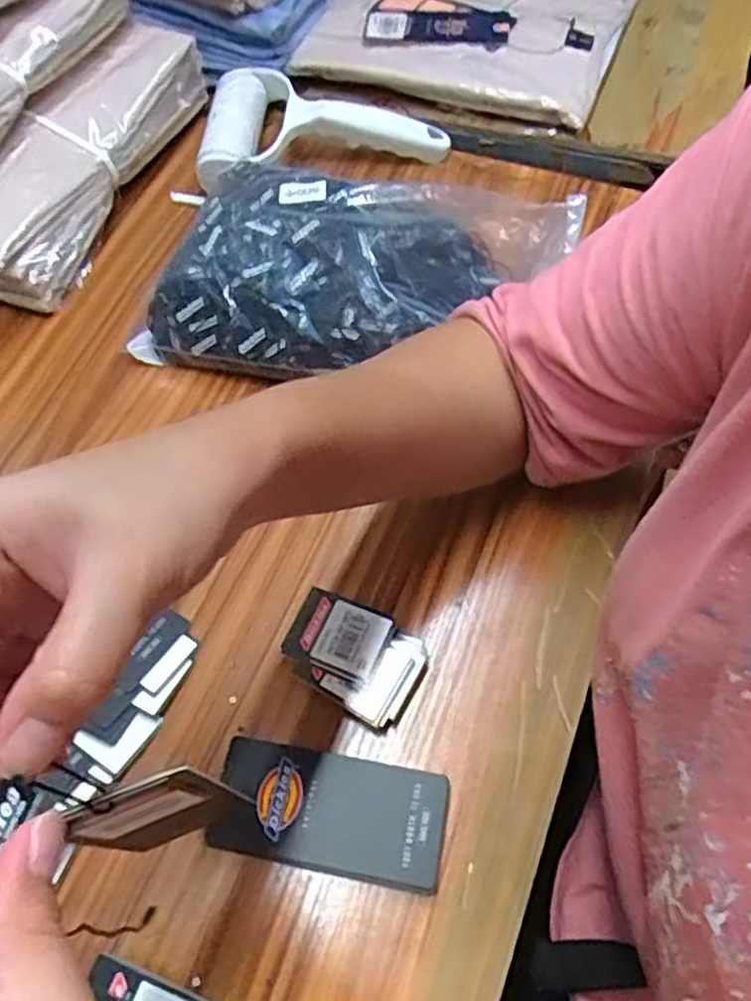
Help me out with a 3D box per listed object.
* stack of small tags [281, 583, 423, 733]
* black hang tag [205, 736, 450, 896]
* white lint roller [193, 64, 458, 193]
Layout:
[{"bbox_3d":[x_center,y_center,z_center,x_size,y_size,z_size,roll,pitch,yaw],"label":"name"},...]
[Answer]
[{"bbox_3d":[-0.012,0.081,0.386,0.073,0.014,0.050,29,65,18],"label":"stack of small tags"},{"bbox_3d":[-0.022,0.147,0.349,0.108,0.007,0.054,8,62,9],"label":"black hang tag"},{"bbox_3d":[-0.050,-0.274,0.566,0.184,0.040,0.126,21,63,14],"label":"white lint roller"}]

